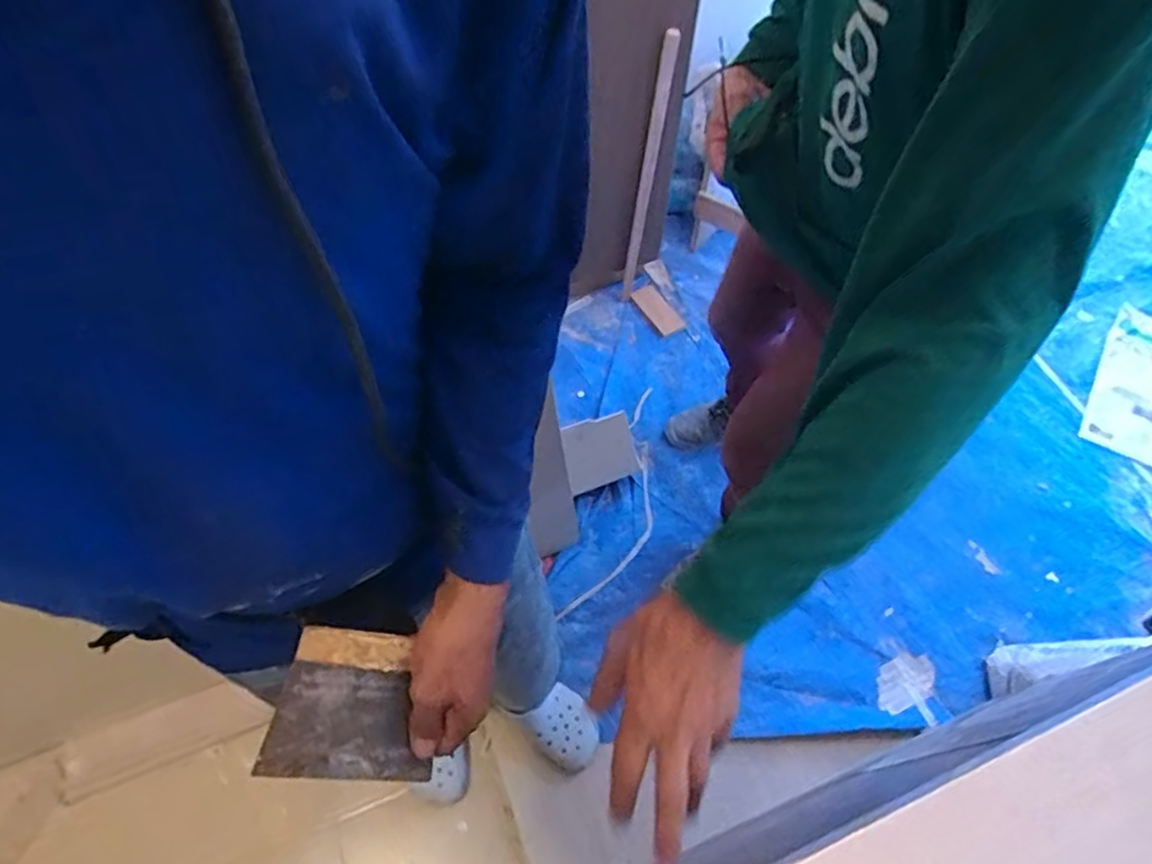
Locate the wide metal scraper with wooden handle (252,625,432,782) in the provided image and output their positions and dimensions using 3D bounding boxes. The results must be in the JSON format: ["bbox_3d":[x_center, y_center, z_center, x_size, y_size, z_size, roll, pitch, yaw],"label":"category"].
[{"bbox_3d":[-0.160,0.198,0.476,0.108,0.010,0.102,14,75,-21],"label":"wide metal scraper with wooden handle"}]

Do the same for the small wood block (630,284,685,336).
[{"bbox_3d":[0.220,-0.334,1.793,0.083,0.020,0.172,-28,64,-17],"label":"small wood block"}]

